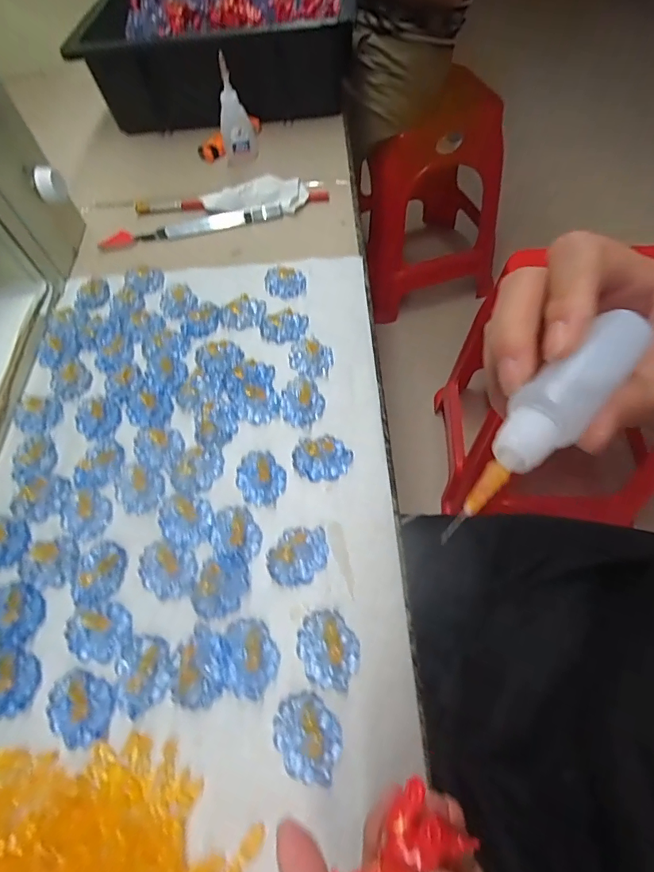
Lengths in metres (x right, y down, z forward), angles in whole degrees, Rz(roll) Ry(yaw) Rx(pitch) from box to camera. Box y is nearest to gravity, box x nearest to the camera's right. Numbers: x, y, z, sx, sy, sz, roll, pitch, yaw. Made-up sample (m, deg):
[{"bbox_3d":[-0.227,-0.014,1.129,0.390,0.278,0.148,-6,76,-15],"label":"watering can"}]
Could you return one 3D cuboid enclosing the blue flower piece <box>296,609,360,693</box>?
[{"bbox_3d":[0.001,0.113,0.237,0.030,0.006,0.038,-24,60,-11],"label":"blue flower piece"}]

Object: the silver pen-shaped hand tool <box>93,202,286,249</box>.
[{"bbox_3d":[-0.132,-0.206,0.439,0.175,0.016,0.019,-9,59,-2],"label":"silver pen-shaped hand tool"}]

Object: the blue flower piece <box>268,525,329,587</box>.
[{"bbox_3d":[-0.017,0.069,0.262,0.038,0.009,0.030,-41,65,-19],"label":"blue flower piece"}]

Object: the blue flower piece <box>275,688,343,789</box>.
[{"bbox_3d":[-0.009,0.145,0.215,0.030,0.010,0.038,-29,61,-13],"label":"blue flower piece"}]

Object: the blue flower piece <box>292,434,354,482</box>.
[{"bbox_3d":[-0.003,0.014,0.294,0.038,0.008,0.030,-6,59,0],"label":"blue flower piece"}]

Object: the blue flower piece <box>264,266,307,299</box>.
[{"bbox_3d":[-0.036,-0.133,0.391,0.038,0.006,0.032,16,71,9],"label":"blue flower piece"}]

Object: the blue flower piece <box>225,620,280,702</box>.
[{"bbox_3d":[-0.040,0.116,0.234,0.026,0.011,0.036,-7,59,-1],"label":"blue flower piece"}]

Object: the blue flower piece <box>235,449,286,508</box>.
[{"bbox_3d":[-0.043,0.028,0.291,0.029,0.007,0.037,-33,62,-15],"label":"blue flower piece"}]

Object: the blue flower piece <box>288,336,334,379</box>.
[{"bbox_3d":[-0.012,-0.059,0.337,0.033,0.007,0.037,-5,59,1],"label":"blue flower piece"}]

